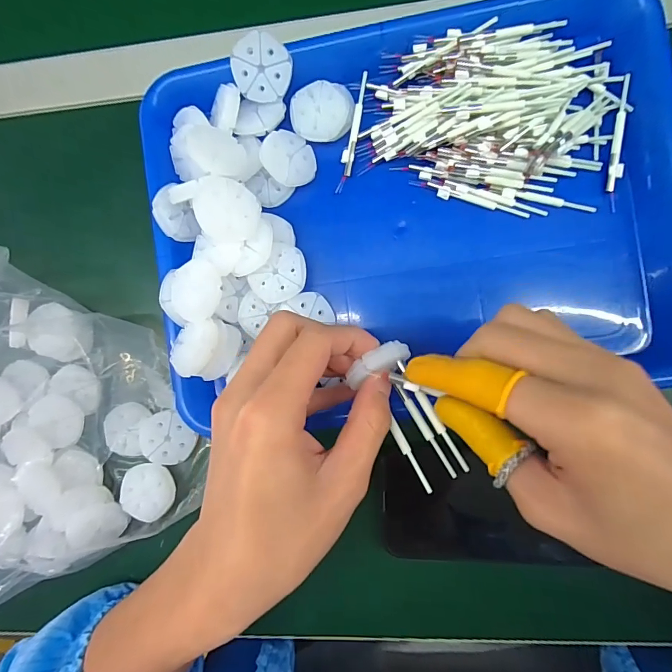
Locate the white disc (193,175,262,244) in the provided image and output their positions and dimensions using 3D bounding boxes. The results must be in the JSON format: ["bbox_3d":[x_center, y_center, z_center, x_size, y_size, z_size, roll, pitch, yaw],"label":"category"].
[{"bbox_3d":[-0.066,-0.075,0.241,0.038,0.004,0.037,0,91,-22],"label":"white disc"}]

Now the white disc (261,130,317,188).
[{"bbox_3d":[-0.031,-0.120,0.270,0.037,0.005,0.036,1,88,-22],"label":"white disc"}]

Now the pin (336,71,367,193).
[{"bbox_3d":[0.011,-0.139,0.274,0.008,0.005,0.079,11,90,6],"label":"pin"}]

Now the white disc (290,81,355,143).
[{"bbox_3d":[-0.009,-0.151,0.271,0.041,0.009,0.037,4,89,6],"label":"white disc"}]

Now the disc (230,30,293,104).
[{"bbox_3d":[-0.048,-0.172,0.259,0.037,0.004,0.036,1,126,-6],"label":"disc"}]

